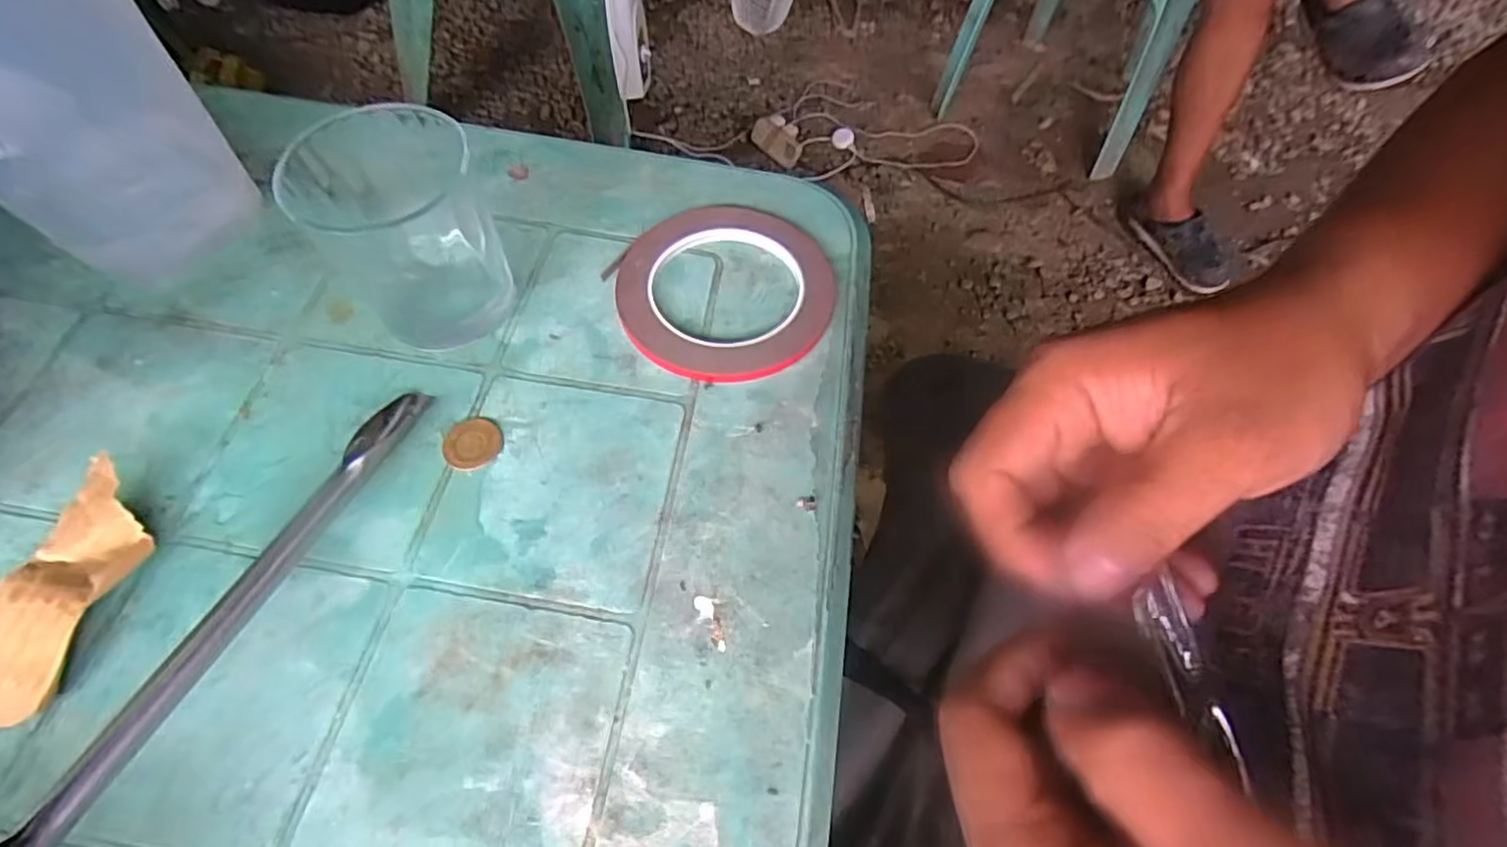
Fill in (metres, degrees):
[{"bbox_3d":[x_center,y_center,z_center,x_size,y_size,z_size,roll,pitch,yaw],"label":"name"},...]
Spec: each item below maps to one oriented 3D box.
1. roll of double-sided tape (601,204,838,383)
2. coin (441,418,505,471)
[{"bbox_3d":[-0.013,-0.073,0.365,0.117,0.009,0.111,1,59,-1],"label":"roll of double-sided tape"},{"bbox_3d":[-0.130,0.008,0.318,0.026,0.004,0.027,1,59,-1],"label":"coin"}]

